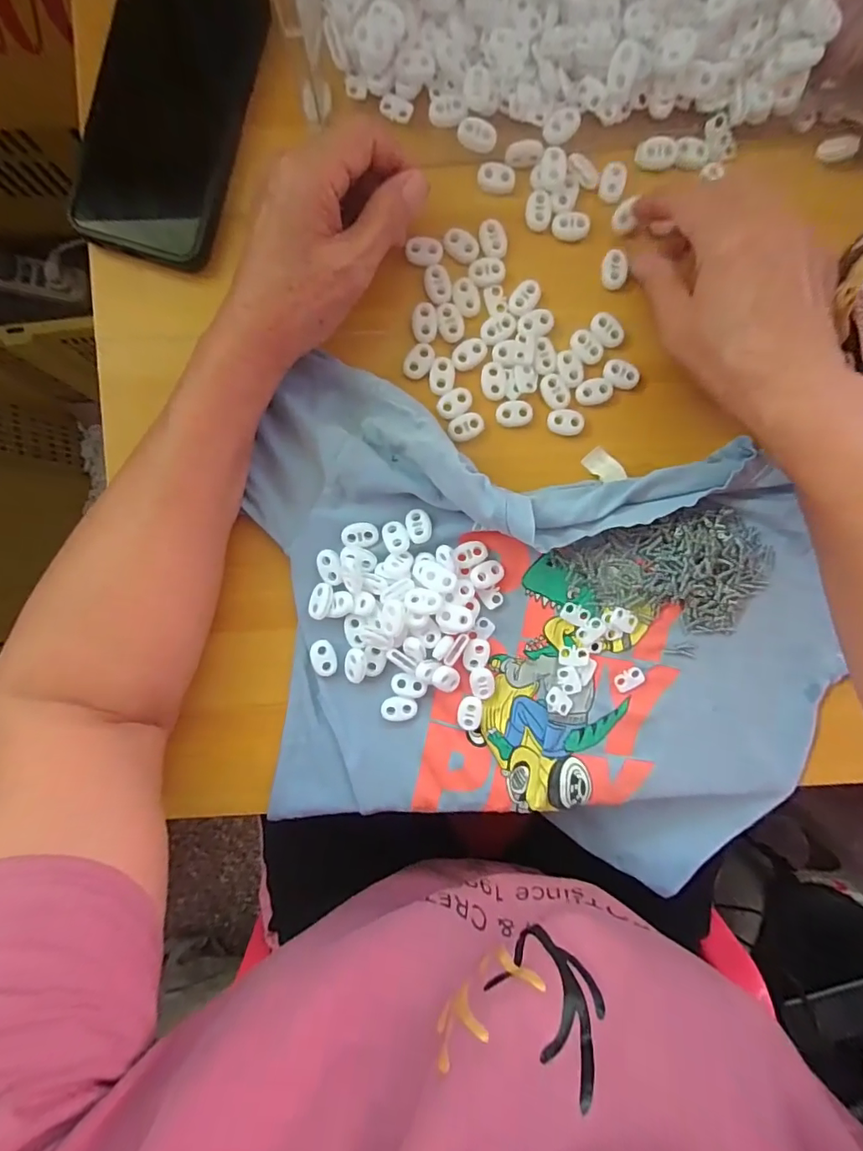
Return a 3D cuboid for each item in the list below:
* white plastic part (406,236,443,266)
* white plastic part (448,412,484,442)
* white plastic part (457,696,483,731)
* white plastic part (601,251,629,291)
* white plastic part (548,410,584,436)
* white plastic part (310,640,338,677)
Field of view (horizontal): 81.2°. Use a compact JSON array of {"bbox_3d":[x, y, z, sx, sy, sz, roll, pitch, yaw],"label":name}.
[{"bbox_3d":[-0.004,-0.195,0.302,0.021,0.004,0.017,5,93,-3],"label":"white plastic part"},{"bbox_3d":[0.022,-0.092,0.309,0.022,0.004,0.014,-20,94,-1],"label":"white plastic part"},{"bbox_3d":[0.024,0.088,0.319,0.015,0.006,0.022,7,93,-3],"label":"white plastic part"},{"bbox_3d":[0.112,-0.187,0.308,0.014,0.006,0.021,7,93,-3],"label":"white plastic part"},{"bbox_3d":[0.084,-0.095,0.312,0.022,0.004,0.015,4,93,-3],"label":"white plastic part"},{"bbox_3d":[-0.067,0.052,0.313,0.015,0.004,0.023,-10,94,-2],"label":"white plastic part"}]

